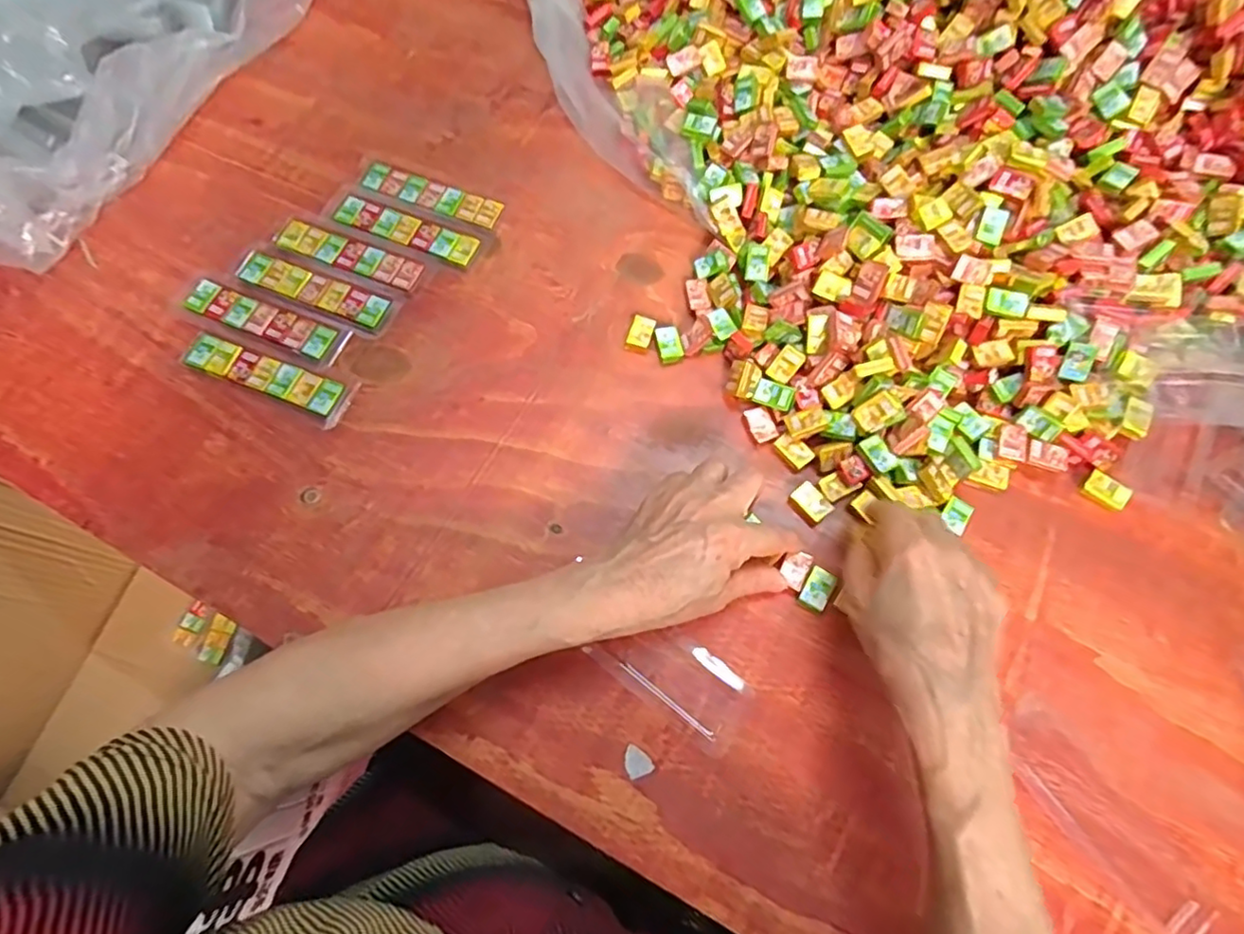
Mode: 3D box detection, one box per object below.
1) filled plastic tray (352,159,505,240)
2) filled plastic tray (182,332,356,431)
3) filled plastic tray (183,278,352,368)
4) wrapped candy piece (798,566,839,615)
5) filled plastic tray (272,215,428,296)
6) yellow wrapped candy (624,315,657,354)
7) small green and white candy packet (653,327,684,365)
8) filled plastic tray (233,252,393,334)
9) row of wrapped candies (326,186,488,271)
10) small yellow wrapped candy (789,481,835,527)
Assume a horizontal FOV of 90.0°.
[{"bbox_3d":[-0.154,-0.215,0.499,0.116,0.010,0.034,20,71,8],"label":"filled plastic tray"},{"bbox_3d":[-0.250,-0.064,0.442,0.124,0.009,0.032,24,72,9],"label":"filled plastic tray"},{"bbox_3d":[-0.263,-0.108,0.457,0.128,0.007,0.028,21,71,8],"label":"filled plastic tray"},{"bbox_3d":[0.123,0.077,0.390,0.018,0.008,0.026,27,72,10],"label":"wrapped candy piece"},{"bbox_3d":[-0.210,-0.166,0.478,0.121,0.007,0.032,23,72,9],"label":"filled plastic tray"},{"bbox_3d":[0.014,-0.097,0.456,0.018,0.011,0.027,19,71,8],"label":"yellow wrapped candy"},{"bbox_3d":[0.034,-0.089,0.452,0.018,0.008,0.027,-13,70,-4],"label":"small green and white candy packet"},{"bbox_3d":[-0.230,-0.133,0.467,0.122,0.009,0.030,22,72,8],"label":"filled plastic tray"},{"bbox_3d":[-0.176,-0.189,0.487,0.139,0.009,0.033,23,72,9],"label":"row of wrapped candies"},{"bbox_3d":[0.125,0.024,0.411,0.018,0.008,0.026,-38,74,-12],"label":"small yellow wrapped candy"}]

